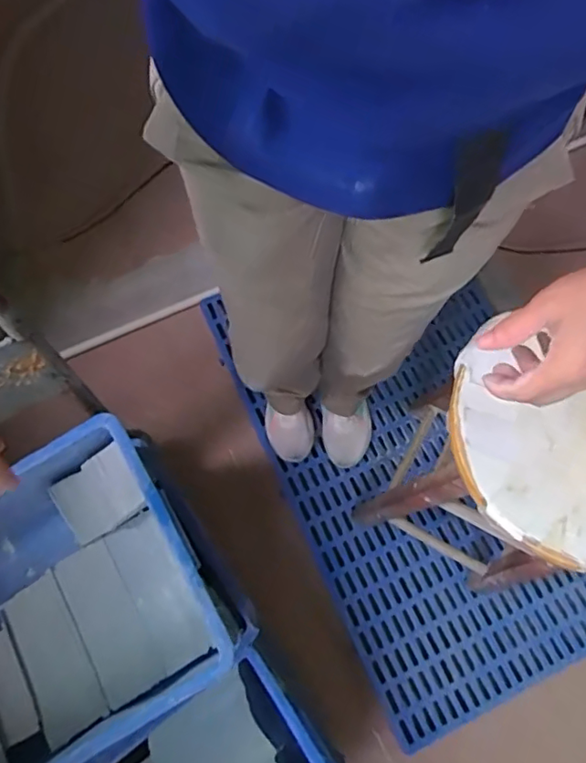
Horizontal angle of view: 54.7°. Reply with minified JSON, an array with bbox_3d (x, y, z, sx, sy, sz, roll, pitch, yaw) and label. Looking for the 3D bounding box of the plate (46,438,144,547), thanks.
[{"bbox_3d":[-0.267,0.154,0.764,0.146,0.011,0.091,-35,82,22],"label":"plate"}]

